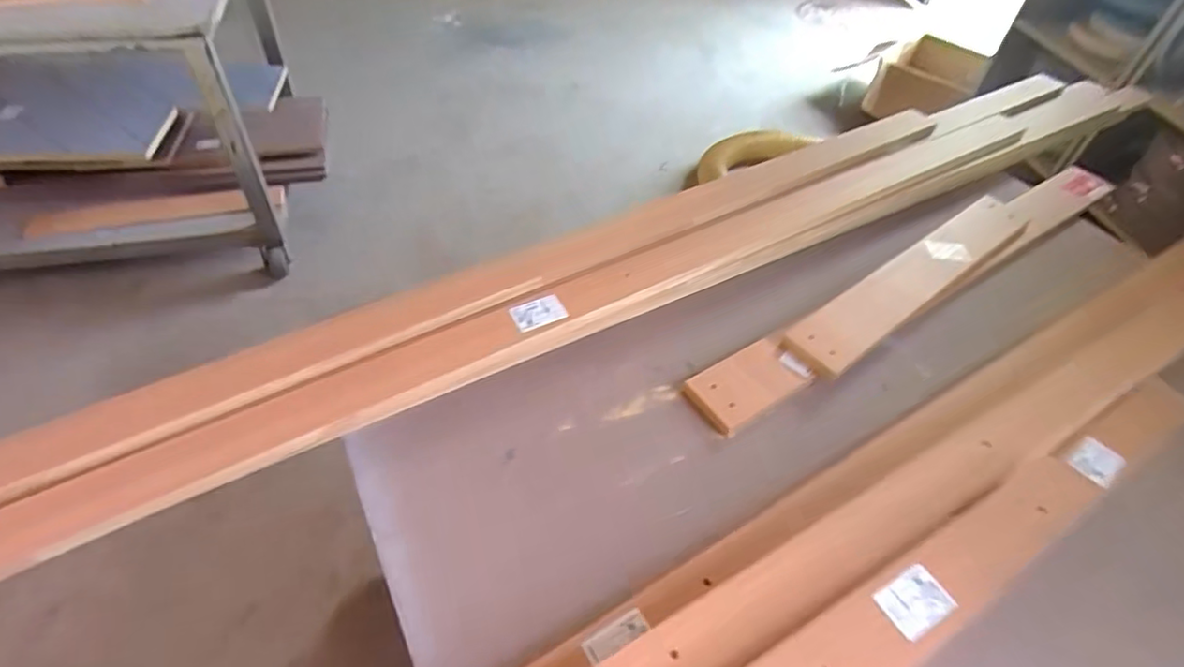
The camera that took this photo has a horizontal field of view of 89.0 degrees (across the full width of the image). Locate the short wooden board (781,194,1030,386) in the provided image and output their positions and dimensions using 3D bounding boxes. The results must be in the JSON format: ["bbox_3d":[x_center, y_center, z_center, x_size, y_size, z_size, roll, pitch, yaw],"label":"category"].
[{"bbox_3d":[0.479,-0.084,0.876,0.536,0.033,0.080,-28,57,-28],"label":"short wooden board"}]

